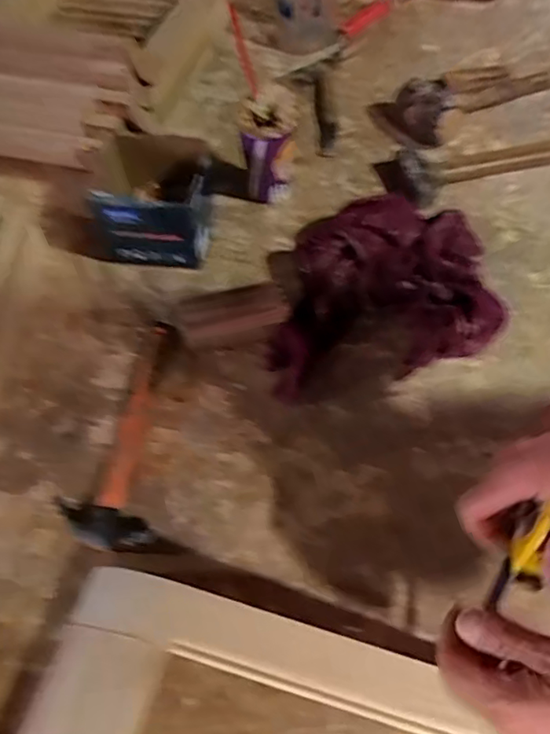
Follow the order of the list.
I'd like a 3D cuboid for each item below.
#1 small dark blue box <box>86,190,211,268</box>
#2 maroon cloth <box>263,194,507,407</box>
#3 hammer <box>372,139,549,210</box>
[{"bbox_3d":[-0.159,-0.222,0.786,0.130,0.120,0.136,2,56,3],"label":"small dark blue box"},{"bbox_3d":[0.126,-0.111,0.746,0.303,0.062,0.264,-13,56,-7],"label":"maroon cloth"},{"bbox_3d":[0.356,-0.343,0.928,0.393,0.037,0.132,-19,57,-11],"label":"hammer"}]

